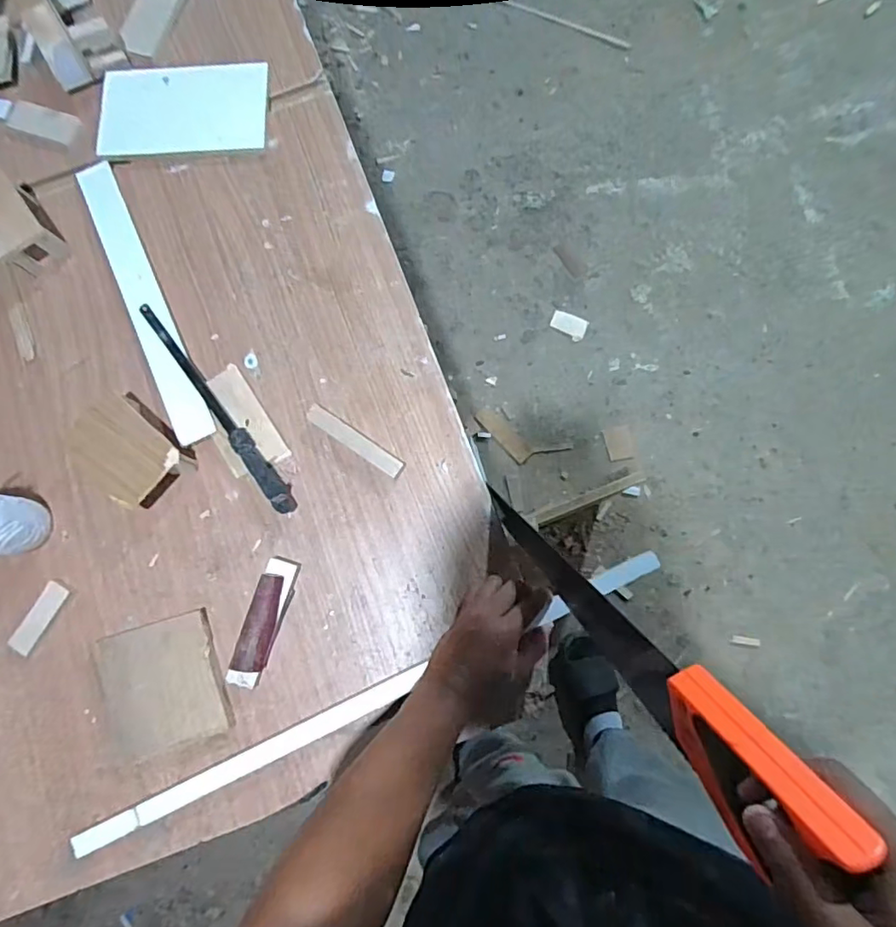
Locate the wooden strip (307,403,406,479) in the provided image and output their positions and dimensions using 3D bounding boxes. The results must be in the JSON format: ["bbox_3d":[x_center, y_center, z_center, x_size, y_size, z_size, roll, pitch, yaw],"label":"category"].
[{"bbox_3d":[-0.104,-0.025,0.628,0.127,0.013,0.023,34,85,7],"label":"wooden strip"}]

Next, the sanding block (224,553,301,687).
[{"bbox_3d":[-0.193,0.167,0.590,0.034,0.033,0.133,17,80,4],"label":"sanding block"}]

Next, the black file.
[{"bbox_3d":[-0.262,-0.068,0.631,0.023,0.026,0.301,-37,81,-2],"label":"black file"}]

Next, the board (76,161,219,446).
[{"bbox_3d":[-0.365,-0.200,0.674,0.049,0.008,0.389,-27,78,-3],"label":"board"}]

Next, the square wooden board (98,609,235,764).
[{"bbox_3d":[-0.294,0.229,0.583,0.116,0.019,0.125,-17,81,1],"label":"square wooden board"}]

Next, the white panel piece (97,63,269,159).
[{"bbox_3d":[-0.332,-0.445,0.708,0.213,0.008,0.117,-1,80,1],"label":"white panel piece"}]

